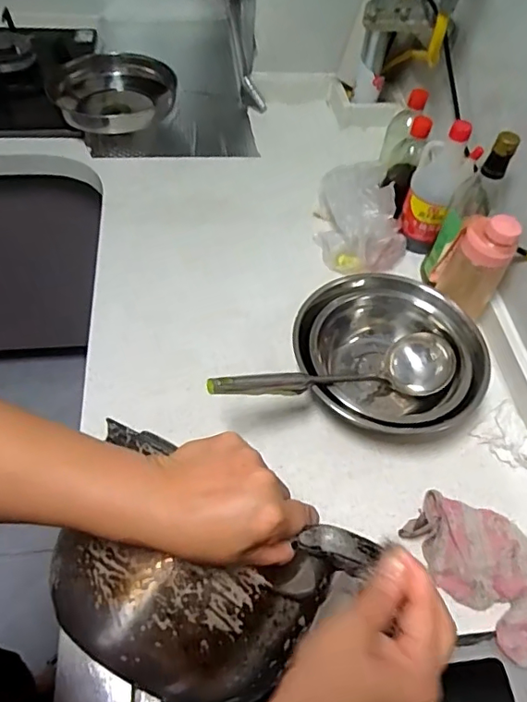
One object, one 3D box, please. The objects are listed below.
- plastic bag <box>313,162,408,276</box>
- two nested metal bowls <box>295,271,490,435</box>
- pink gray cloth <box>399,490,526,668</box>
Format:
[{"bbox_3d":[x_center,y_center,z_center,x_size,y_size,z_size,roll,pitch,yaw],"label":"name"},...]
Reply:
[{"bbox_3d":[0.166,-0.210,0.872,0.138,0.124,0.155,-1,53,-6],"label":"plastic bag"},{"bbox_3d":[0.151,0.009,0.702,0.204,0.105,0.233,-23,58,-21],"label":"two nested metal bowls"},{"bbox_3d":[0.251,0.232,0.587,0.112,0.035,0.177,-34,62,-27],"label":"pink gray cloth"}]

